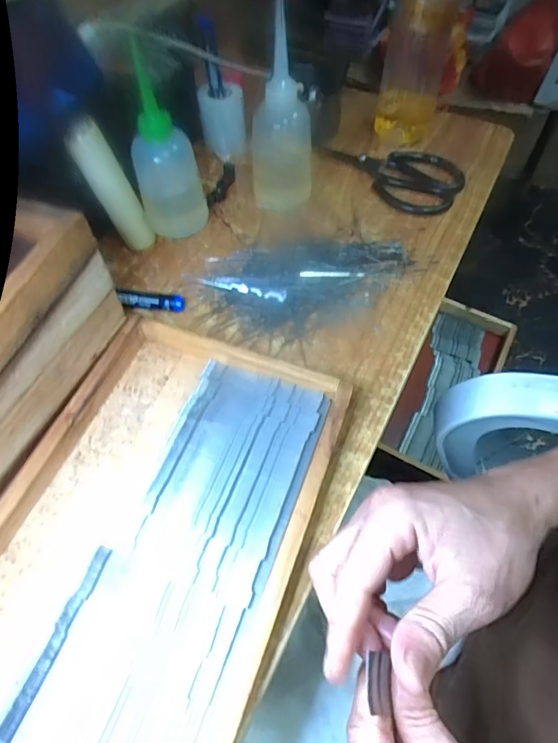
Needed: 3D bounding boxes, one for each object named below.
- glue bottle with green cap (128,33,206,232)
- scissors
[{"bbox_3d":[-0.107,-0.199,0.420,0.052,0.153,0.049,1,57,1],"label":"glue bottle with green cap"},{"bbox_3d":[0.132,-0.239,0.522,0.163,0.017,0.110,31,63,19],"label":"scissors"}]

